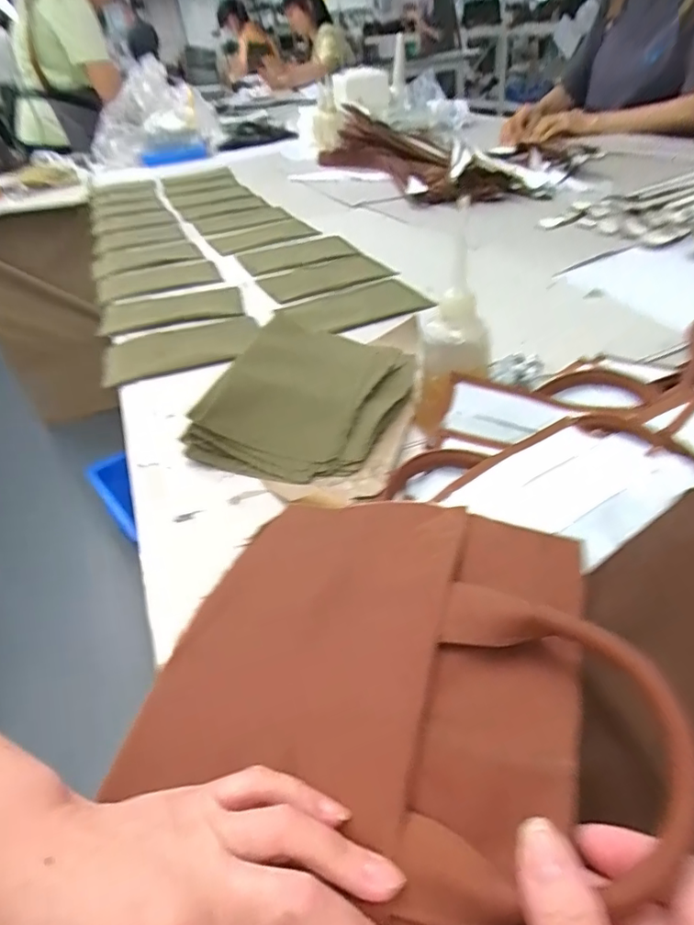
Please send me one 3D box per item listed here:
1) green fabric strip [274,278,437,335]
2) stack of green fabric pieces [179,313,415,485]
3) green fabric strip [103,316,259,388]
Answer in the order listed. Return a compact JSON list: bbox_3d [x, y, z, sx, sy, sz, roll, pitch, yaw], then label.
[{"bbox_3d":[0.010,-0.210,0.711,0.183,0.015,0.137,-25,39,-20],"label":"green fabric strip"},{"bbox_3d":[-0.033,-0.075,0.508,0.169,0.064,0.228,11,42,21],"label":"stack of green fabric pieces"},{"bbox_3d":[-0.200,-0.141,0.650,0.184,0.014,0.130,-16,35,-11],"label":"green fabric strip"}]

